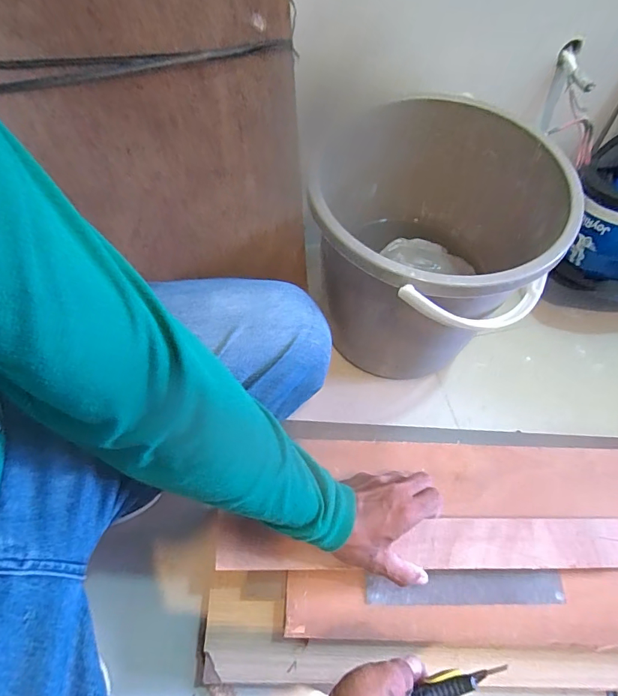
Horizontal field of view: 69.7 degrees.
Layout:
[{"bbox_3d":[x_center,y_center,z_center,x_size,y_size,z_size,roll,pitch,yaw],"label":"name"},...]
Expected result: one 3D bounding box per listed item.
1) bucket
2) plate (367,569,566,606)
[{"bbox_3d":[0.141,-0.116,0.608,0.271,0.290,0.303,11,62,5],"label":"bucket"},{"bbox_3d":[0.173,0.265,0.493,0.215,0.010,0.035,1,67,-1],"label":"plate"}]

